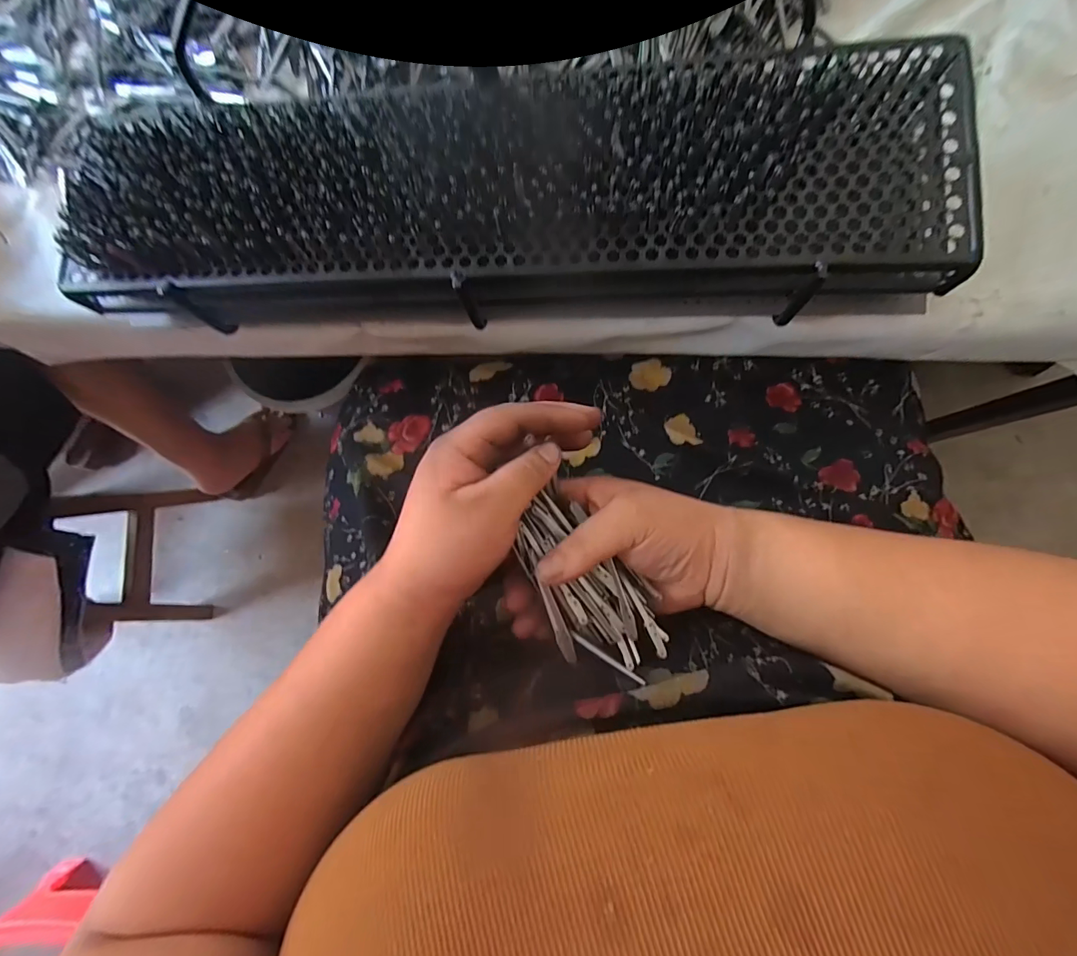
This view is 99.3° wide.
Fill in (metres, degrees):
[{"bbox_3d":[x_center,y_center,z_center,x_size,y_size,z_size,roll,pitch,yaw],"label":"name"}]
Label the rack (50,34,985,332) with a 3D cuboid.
[{"bbox_3d":[-0.042,-0.192,0.327,0.593,0.081,0.143,2,83,6],"label":"rack"}]

